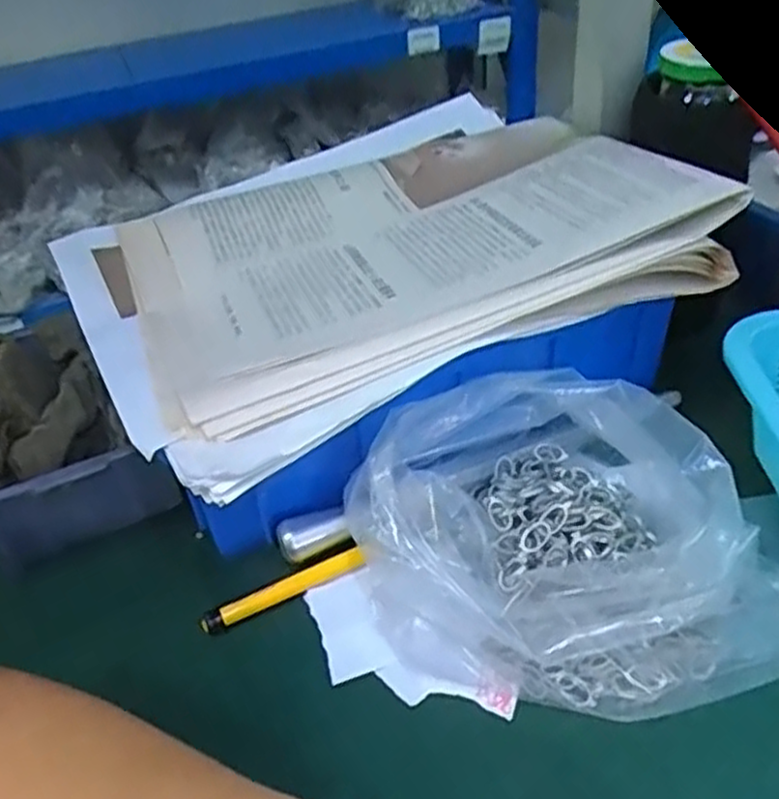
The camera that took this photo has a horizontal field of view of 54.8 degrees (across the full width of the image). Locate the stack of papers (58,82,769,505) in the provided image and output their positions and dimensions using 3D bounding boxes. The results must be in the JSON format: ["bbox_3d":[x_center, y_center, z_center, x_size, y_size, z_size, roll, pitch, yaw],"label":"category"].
[{"bbox_3d":[-0.015,-0.087,0.402,0.289,0.040,0.244,-23,41,-18],"label":"stack of papers"}]

